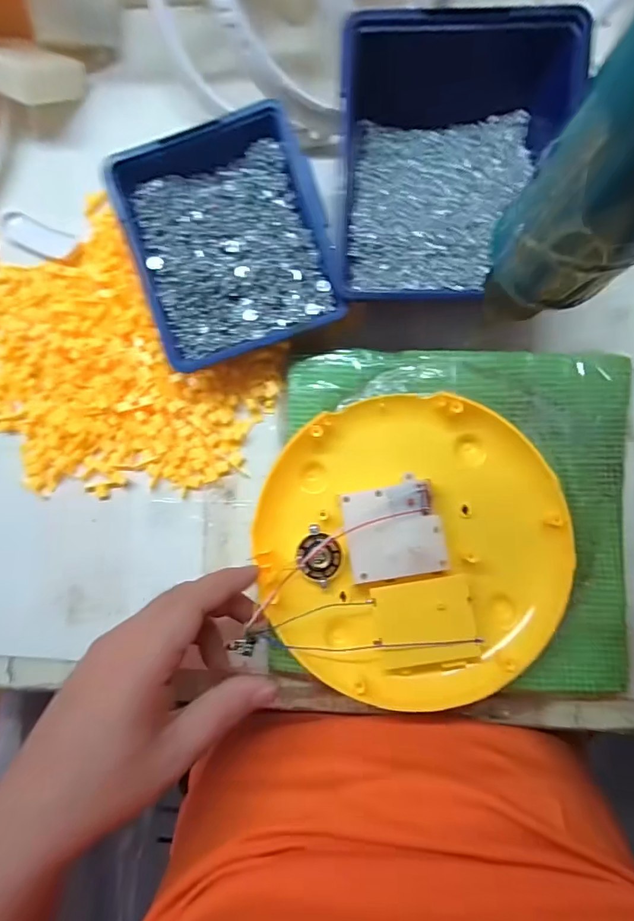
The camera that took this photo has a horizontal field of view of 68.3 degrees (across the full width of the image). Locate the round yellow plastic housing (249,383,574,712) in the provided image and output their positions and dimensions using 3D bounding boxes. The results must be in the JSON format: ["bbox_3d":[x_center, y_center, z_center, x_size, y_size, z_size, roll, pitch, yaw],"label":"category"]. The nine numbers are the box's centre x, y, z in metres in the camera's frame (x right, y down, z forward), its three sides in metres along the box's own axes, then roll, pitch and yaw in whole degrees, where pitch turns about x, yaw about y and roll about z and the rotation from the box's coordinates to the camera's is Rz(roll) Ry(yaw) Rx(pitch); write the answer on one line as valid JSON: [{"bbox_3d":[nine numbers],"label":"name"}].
[{"bbox_3d":[0.056,0.051,0.285,0.176,0.028,0.175,0,86,4],"label":"round yellow plastic housing"}]

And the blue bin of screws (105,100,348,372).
[{"bbox_3d":[-0.055,-0.138,0.306,0.121,0.048,0.137,-19,85,1],"label":"blue bin of screws"}]

